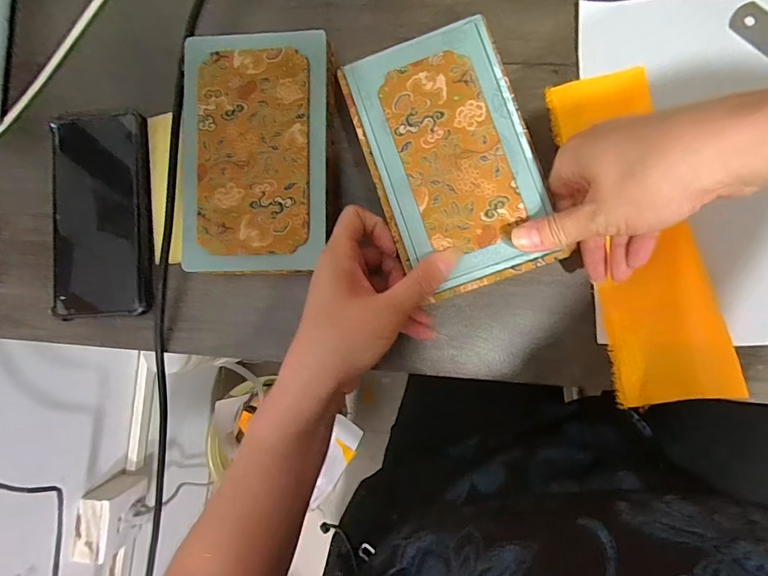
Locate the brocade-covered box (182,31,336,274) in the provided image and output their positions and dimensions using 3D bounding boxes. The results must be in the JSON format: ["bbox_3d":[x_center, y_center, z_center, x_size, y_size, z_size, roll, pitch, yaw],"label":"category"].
[{"bbox_3d":[-0.097,-0.102,0.338,0.113,0.032,0.178,-1,88,5],"label":"brocade-covered box"}]

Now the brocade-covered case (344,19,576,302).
[{"bbox_3d":[0.046,-0.087,0.293,0.105,0.015,0.173,-20,86,4],"label":"brocade-covered case"}]

